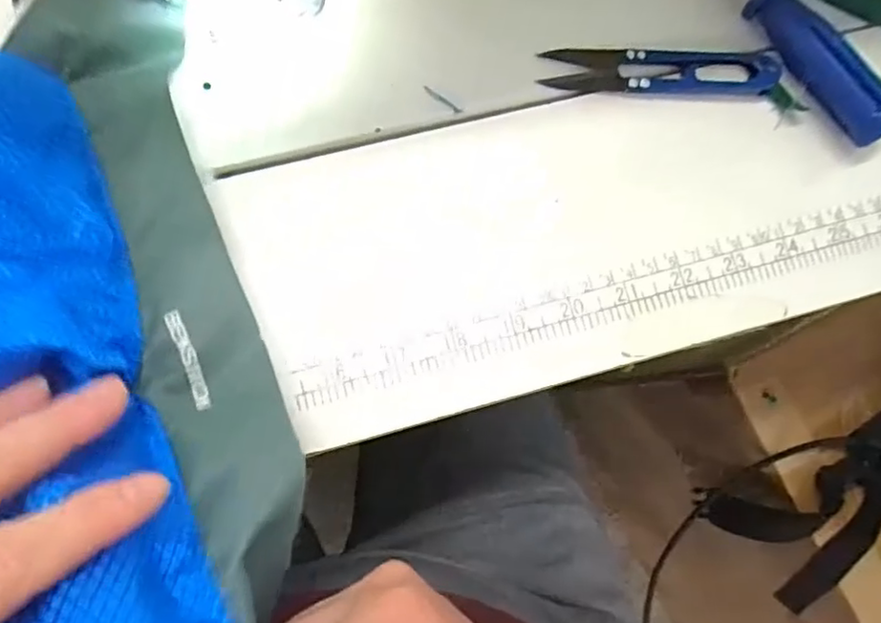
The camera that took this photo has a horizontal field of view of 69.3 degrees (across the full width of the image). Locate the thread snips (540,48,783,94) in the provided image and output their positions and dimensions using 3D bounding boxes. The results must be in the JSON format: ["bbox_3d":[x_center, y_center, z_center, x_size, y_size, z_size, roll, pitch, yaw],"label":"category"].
[{"bbox_3d":[0.098,-0.108,0.284,0.103,0.012,0.020,2,82,-5],"label":"thread snips"}]

